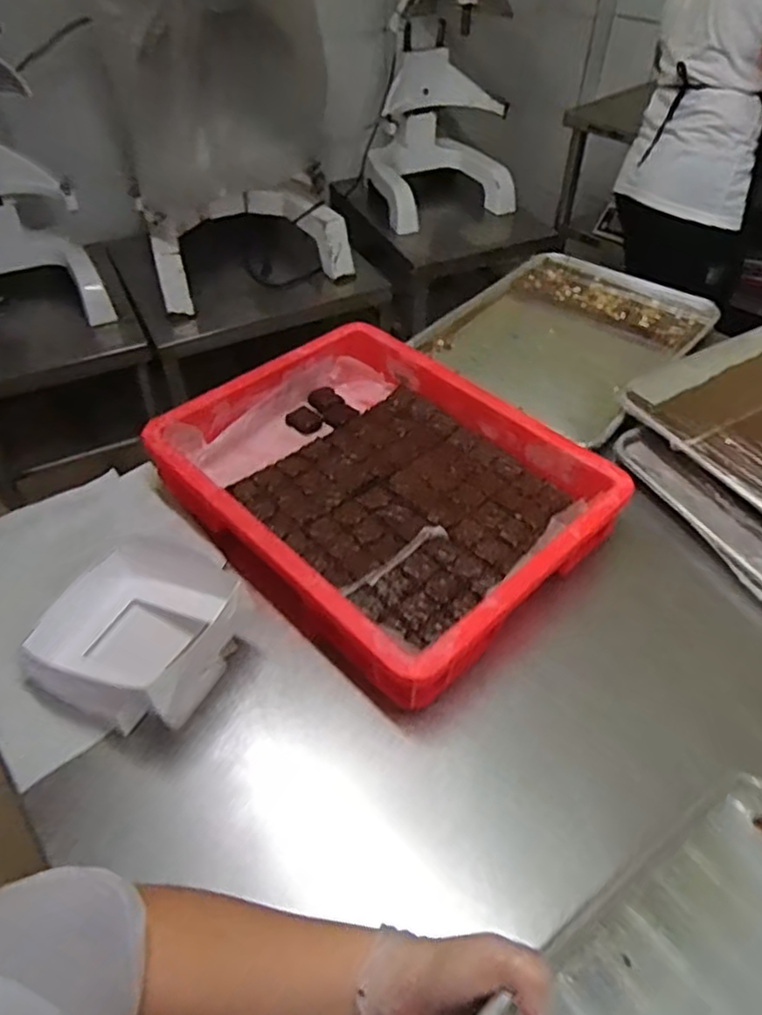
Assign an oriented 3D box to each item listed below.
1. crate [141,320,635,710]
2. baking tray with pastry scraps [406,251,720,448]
[{"bbox_3d":[-0.001,-0.032,0.755,0.344,0.074,0.441,-34,55,-27],"label":"crate"},{"bbox_3d":[0.288,-0.267,1.011,0.321,0.035,0.407,32,55,27],"label":"baking tray with pastry scraps"}]

